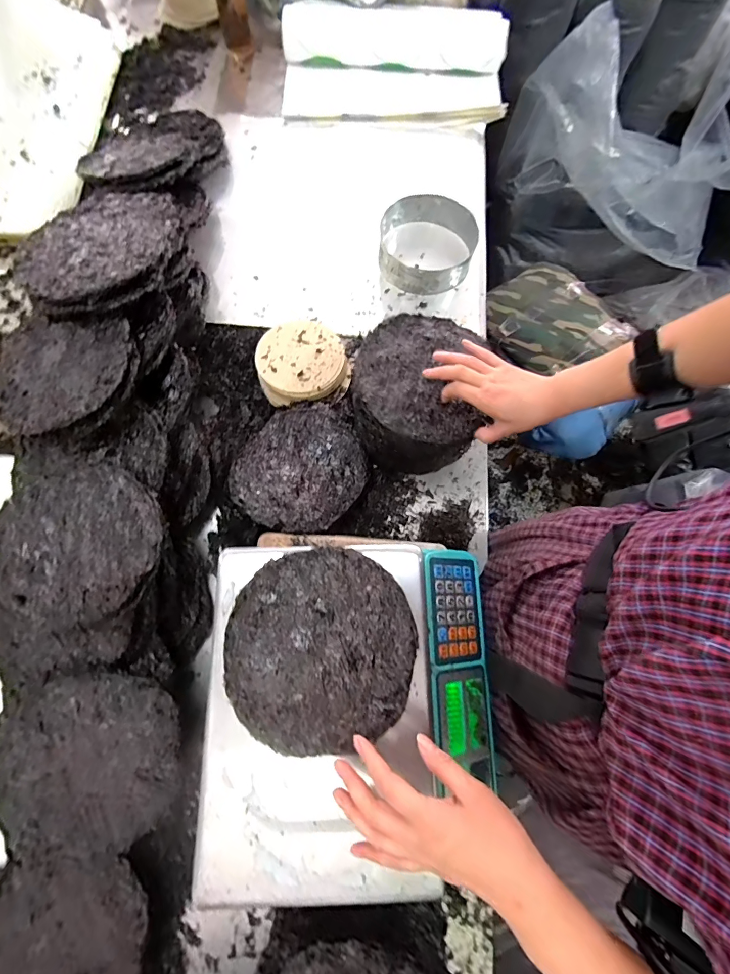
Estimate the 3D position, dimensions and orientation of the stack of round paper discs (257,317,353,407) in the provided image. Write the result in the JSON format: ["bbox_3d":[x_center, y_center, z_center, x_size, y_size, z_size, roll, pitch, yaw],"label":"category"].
[{"bbox_3d":[-0.103,-0.209,0.678,0.150,0.053,0.145,-2,74,-2],"label":"stack of round paper discs"}]

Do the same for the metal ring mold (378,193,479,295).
[{"bbox_3d":[0.116,-0.456,0.752,0.177,0.063,0.175,0,74,-1],"label":"metal ring mold"}]

